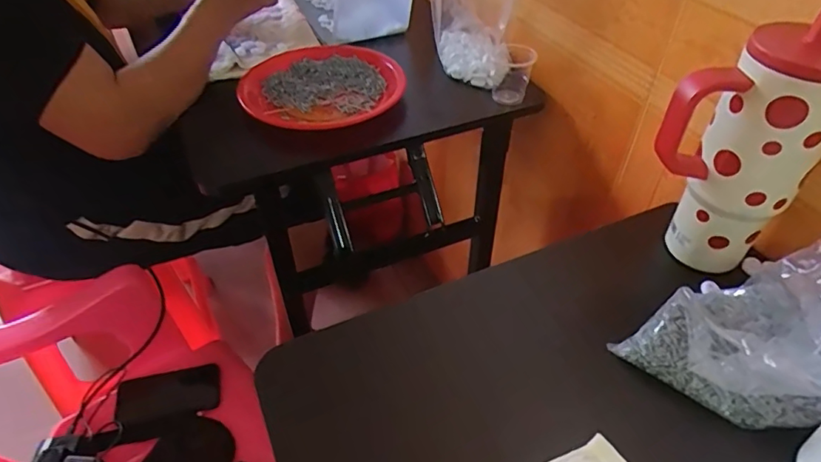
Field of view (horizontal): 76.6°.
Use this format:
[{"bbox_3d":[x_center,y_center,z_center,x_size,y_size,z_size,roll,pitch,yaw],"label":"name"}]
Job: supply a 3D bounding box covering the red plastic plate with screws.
[{"bbox_3d":[-0.134,-0.220,0.770,0.223,0.047,0.232,-1,44,0],"label":"red plastic plate with screws"}]

